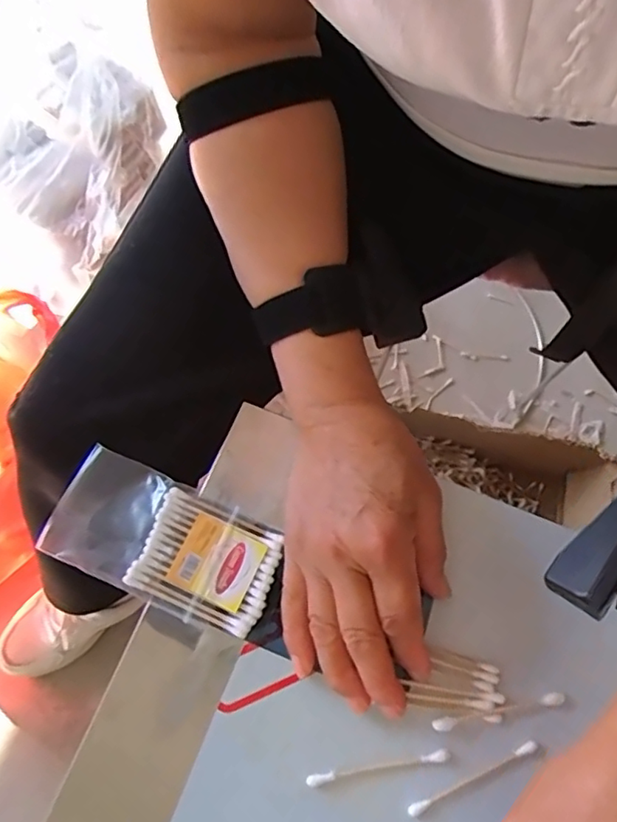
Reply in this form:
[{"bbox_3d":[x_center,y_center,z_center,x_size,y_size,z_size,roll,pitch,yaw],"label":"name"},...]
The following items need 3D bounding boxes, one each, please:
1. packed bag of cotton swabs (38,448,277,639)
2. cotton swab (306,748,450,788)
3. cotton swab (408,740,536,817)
[{"bbox_3d":[-0.080,0.073,0.317,0.126,0.009,0.063,24,73,7],"label":"packed bag of cotton swabs"},{"bbox_3d":[0.035,0.180,0.284,0.073,0.004,0.006,-9,71,-3],"label":"cotton swab"},{"bbox_3d":[0.083,0.184,0.283,0.072,0.004,0.006,-23,73,-8],"label":"cotton swab"}]

